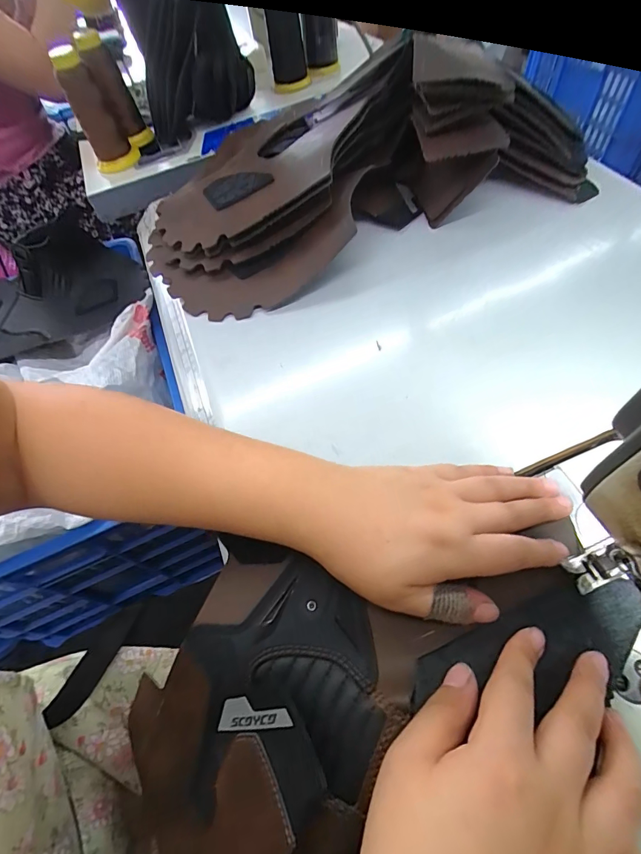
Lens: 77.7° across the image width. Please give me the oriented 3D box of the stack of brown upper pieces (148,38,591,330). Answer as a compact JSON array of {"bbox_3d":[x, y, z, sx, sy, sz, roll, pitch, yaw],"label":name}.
[{"bbox_3d":[0.027,-0.274,0.420,0.452,0.110,0.232,-24,60,-7],"label":"stack of brown upper pieces"}]

